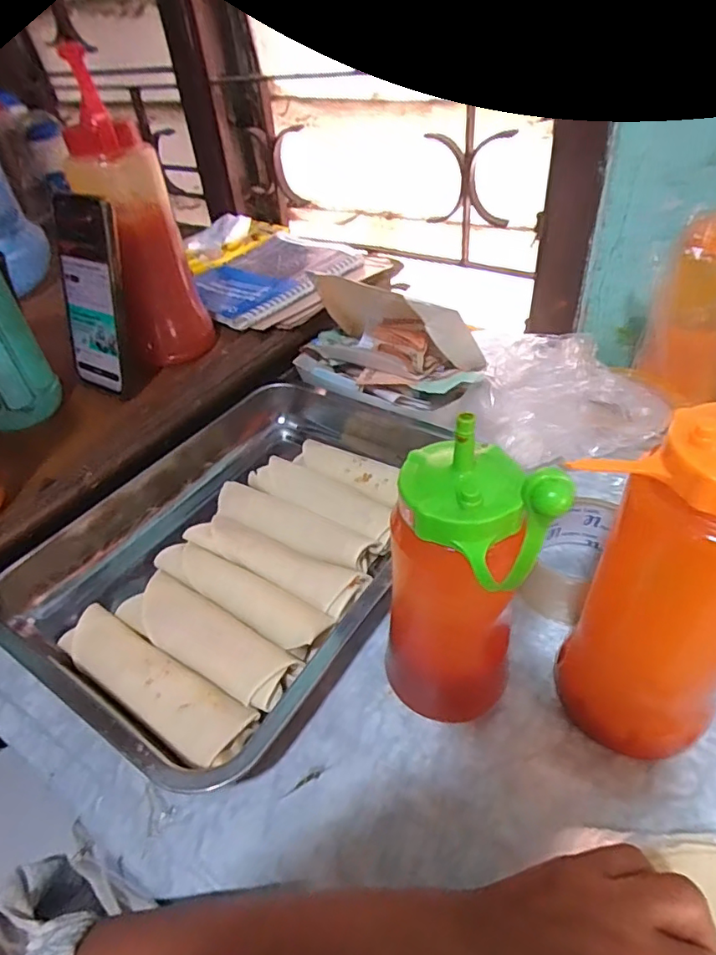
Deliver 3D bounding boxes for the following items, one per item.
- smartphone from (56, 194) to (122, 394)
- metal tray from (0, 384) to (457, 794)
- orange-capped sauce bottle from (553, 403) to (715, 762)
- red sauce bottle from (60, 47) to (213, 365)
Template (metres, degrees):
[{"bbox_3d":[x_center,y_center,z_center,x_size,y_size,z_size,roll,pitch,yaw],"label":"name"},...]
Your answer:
[{"bbox_3d":[-0.230,-0.155,0.470,0.075,0.152,0.016,19,26,29],"label":"smartphone"},{"bbox_3d":[-0.094,0.034,0.467,0.286,0.047,0.386,15,46,23],"label":"metal tray"},{"bbox_3d":[0.153,0.062,0.274,0.062,0.218,0.083,-35,48,-28],"label":"orange-capped sauce bottle"},{"bbox_3d":[-0.191,-0.213,0.467,0.073,0.227,0.073,-14,41,-8],"label":"red sauce bottle"}]

